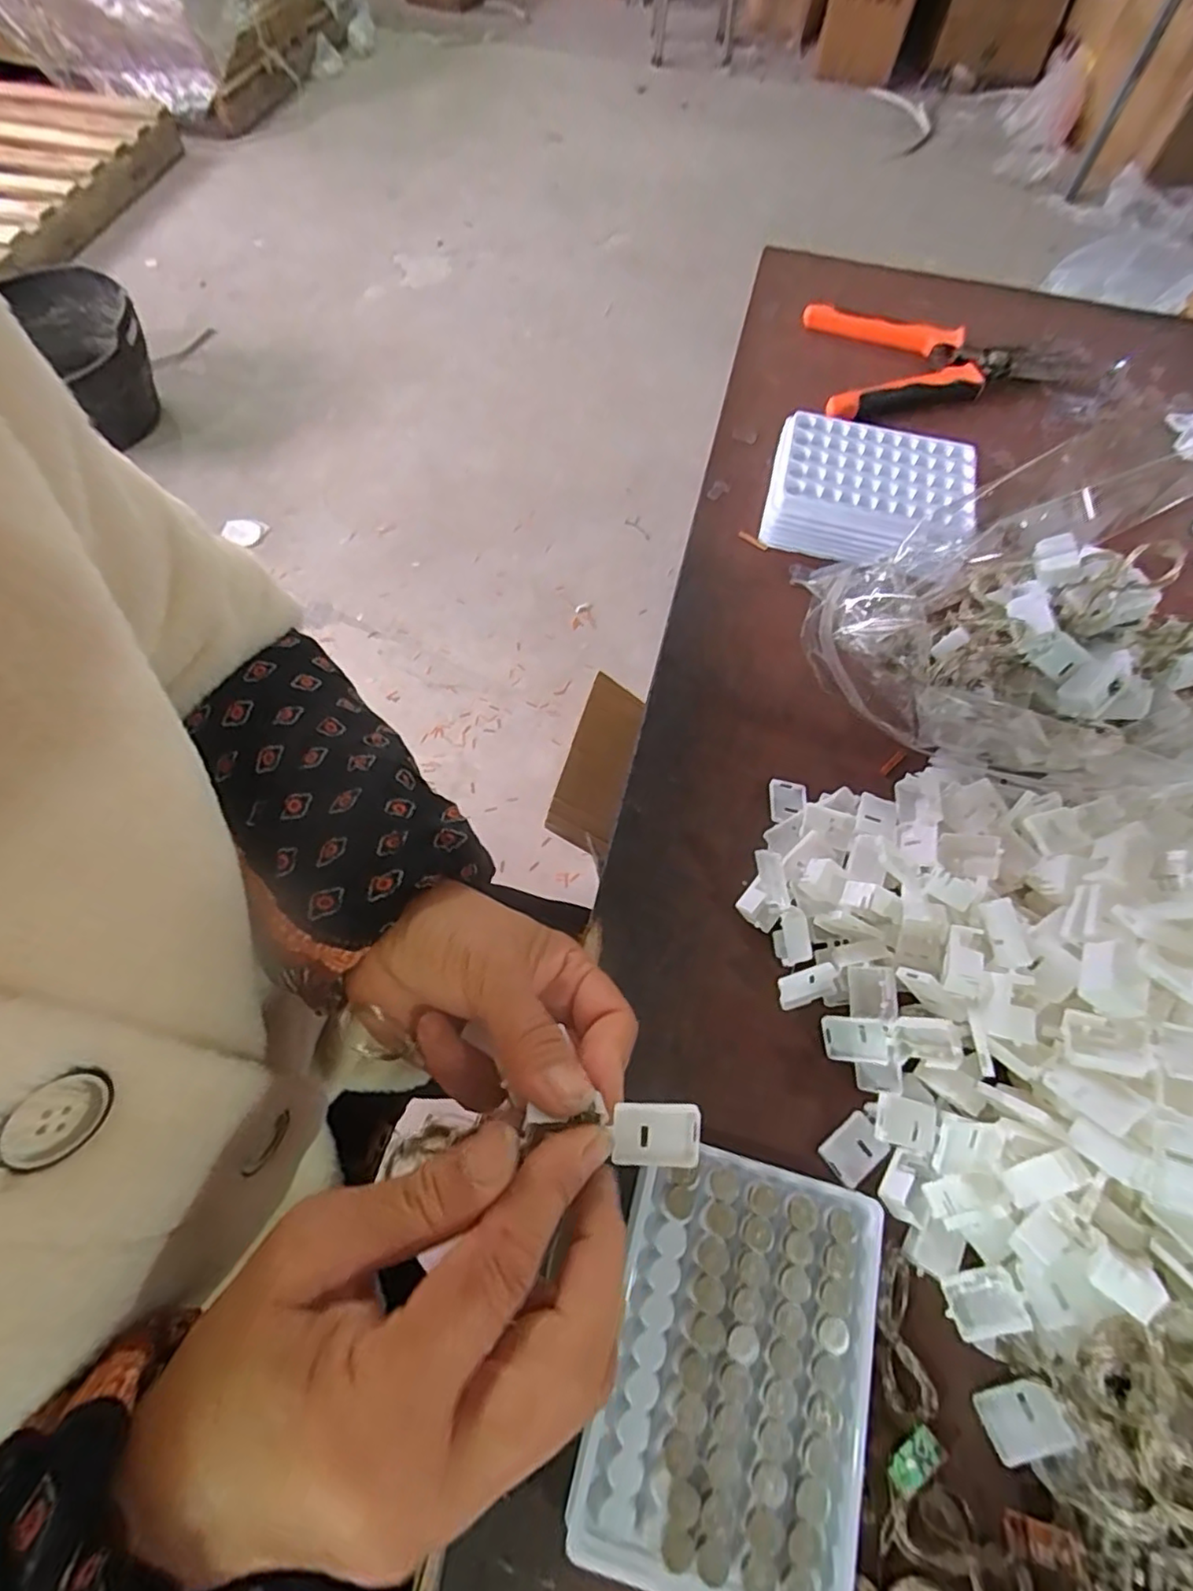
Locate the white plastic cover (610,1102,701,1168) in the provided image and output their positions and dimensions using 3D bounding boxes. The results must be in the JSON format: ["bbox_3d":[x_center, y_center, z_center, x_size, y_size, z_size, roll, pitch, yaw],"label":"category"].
[{"bbox_3d":[0.020,0.108,0.201,0.026,0.005,0.021,2,95,-1],"label":"white plastic cover"}]

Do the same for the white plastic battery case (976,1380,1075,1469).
[{"bbox_3d":[0.158,0.231,0.232,0.028,0.005,0.020,-21,43,3],"label":"white plastic battery case"}]

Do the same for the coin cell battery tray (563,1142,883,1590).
[{"bbox_3d":[0.053,0.213,0.239,0.096,0.026,0.128,15,66,4],"label":"coin cell battery tray"}]

